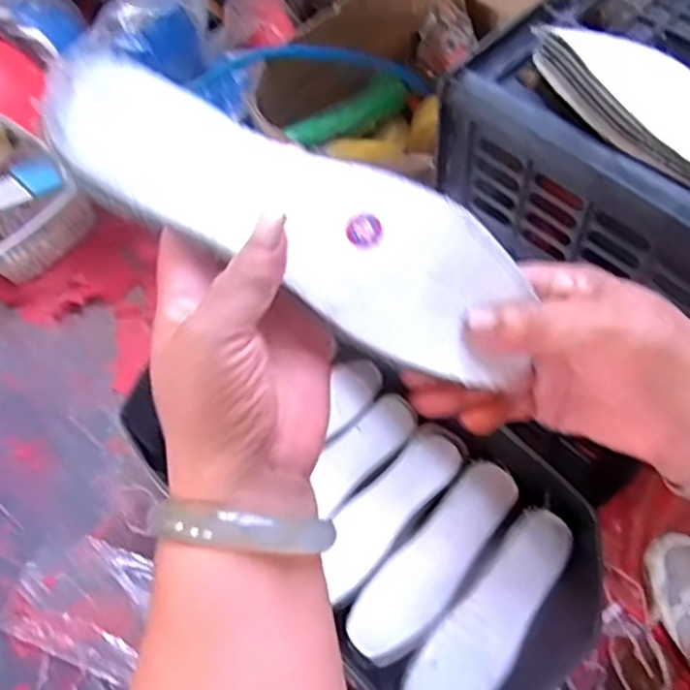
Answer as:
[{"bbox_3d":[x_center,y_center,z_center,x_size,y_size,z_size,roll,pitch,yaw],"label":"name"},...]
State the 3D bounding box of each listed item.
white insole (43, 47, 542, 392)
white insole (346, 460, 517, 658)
[{"bbox_3d":[-0.020,-0.055,0.287,0.218,0.030,0.062,28,65,-2],"label":"white insole"},{"bbox_3d":[0.092,0.215,0.684,0.068,0.036,0.219,37,69,22],"label":"white insole"}]

